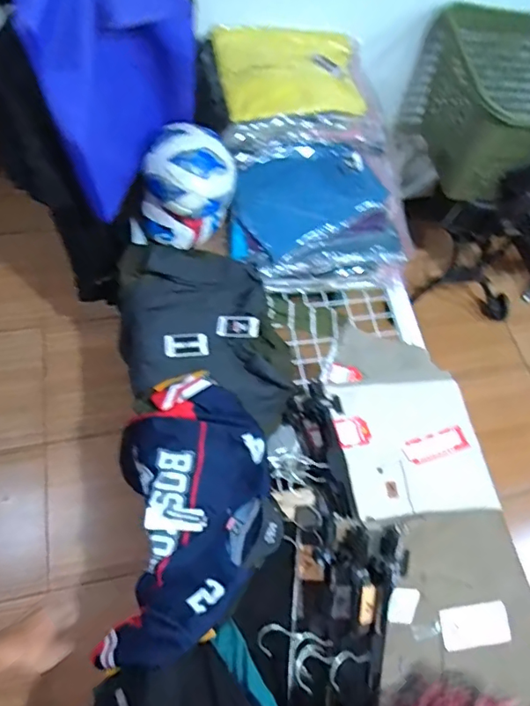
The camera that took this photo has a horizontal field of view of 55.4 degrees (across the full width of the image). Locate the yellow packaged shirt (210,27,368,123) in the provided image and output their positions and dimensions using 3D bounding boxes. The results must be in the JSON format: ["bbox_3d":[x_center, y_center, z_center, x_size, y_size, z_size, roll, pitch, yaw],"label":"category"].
[{"bbox_3d":[0.066,-0.688,1.239,0.348,0.043,0.257,-12,78,-13],"label":"yellow packaged shirt"}]

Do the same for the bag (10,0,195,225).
[{"bbox_3d":[-0.297,-0.528,0.933,0.142,0.471,0.326,33,64,13],"label":"bag"}]

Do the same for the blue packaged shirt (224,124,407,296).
[{"bbox_3d":[0.127,-0.353,1.226,0.376,0.077,0.391,-7,83,-7],"label":"blue packaged shirt"}]

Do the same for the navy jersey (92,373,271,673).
[{"bbox_3d":[-0.136,0.276,0.918,0.277,0.097,0.487,0,61,-5],"label":"navy jersey"}]

